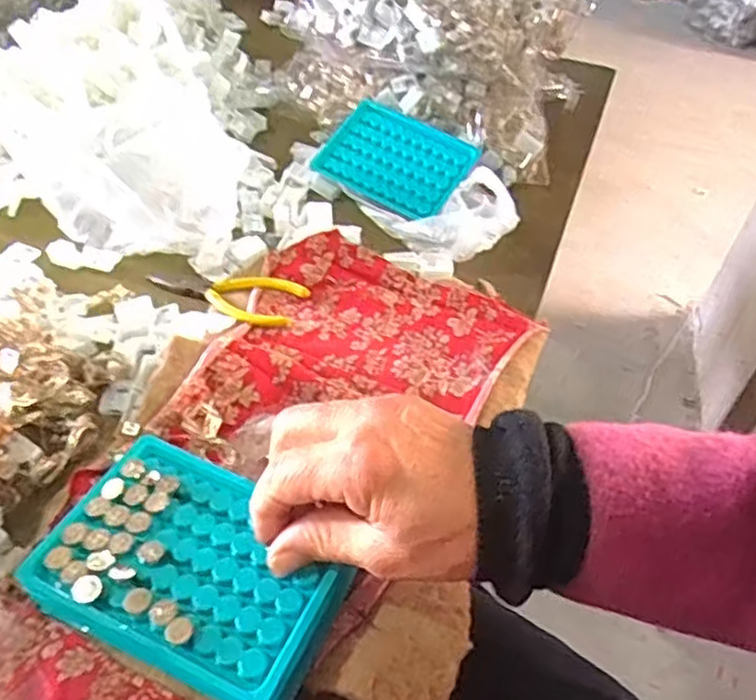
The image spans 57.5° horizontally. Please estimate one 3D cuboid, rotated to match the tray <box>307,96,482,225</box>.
[{"bbox_3d":[0.015,-0.177,0.636,0.129,0.009,0.095,32,74,18],"label":"tray"}]

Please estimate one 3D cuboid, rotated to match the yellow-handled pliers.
[{"bbox_3d":[-0.113,-0.046,0.524,0.116,0.013,0.052,21,45,15],"label":"yellow-handled pliers"}]

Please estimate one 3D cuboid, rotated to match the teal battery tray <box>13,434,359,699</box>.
[{"bbox_3d":[-0.085,0.103,0.334,0.136,0.021,0.095,20,45,13],"label":"teal battery tray"}]

